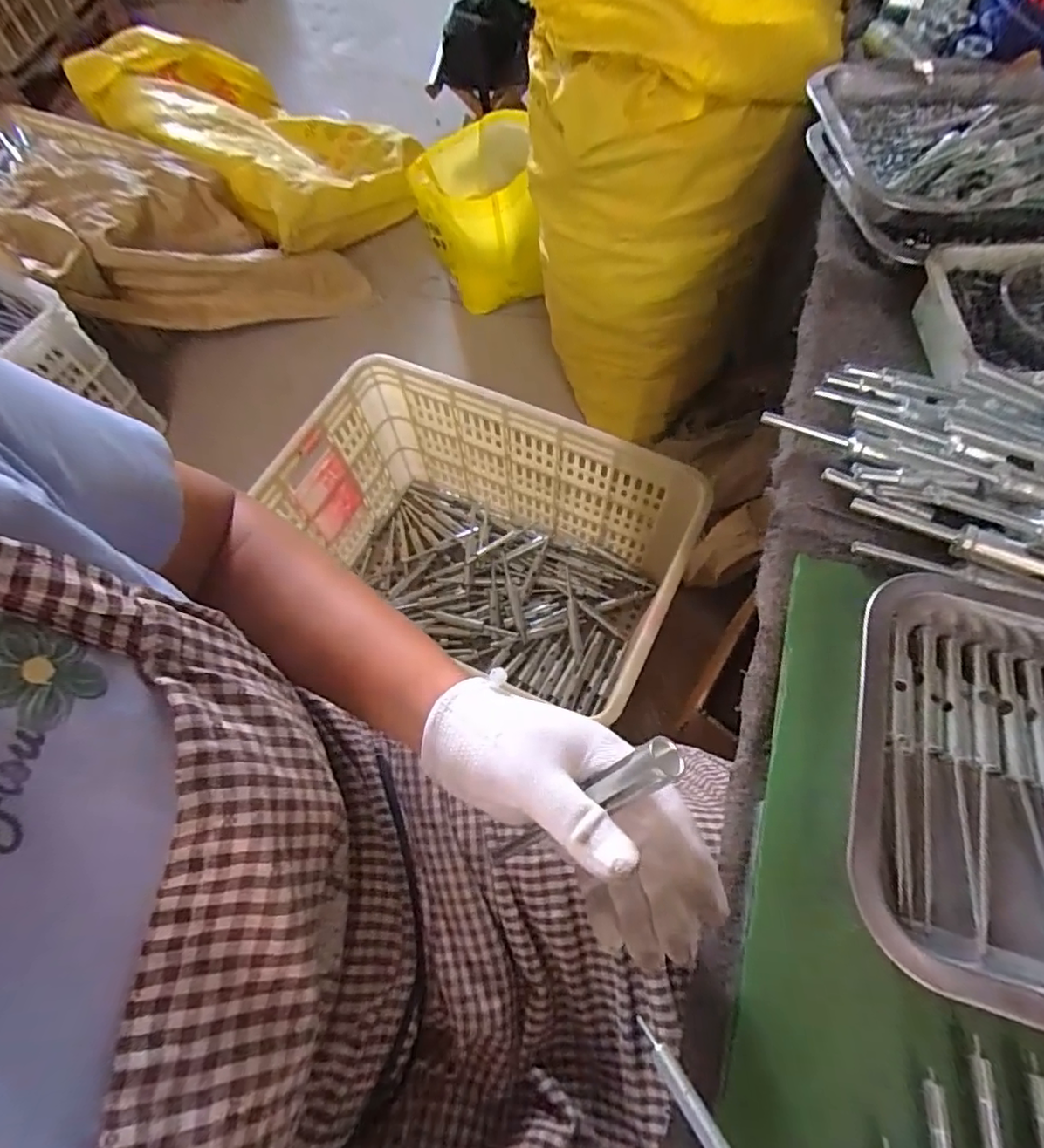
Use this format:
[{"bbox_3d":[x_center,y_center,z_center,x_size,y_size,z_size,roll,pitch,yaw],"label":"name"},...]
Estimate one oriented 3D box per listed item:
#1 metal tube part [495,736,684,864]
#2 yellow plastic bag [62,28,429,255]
[{"bbox_3d":[0.024,0.111,0.269,0.016,0.133,0.015,-6,58,-41],"label":"metal tube part"},{"bbox_3d":[-0.636,-1.029,1.349,0.833,0.183,0.423,35,71,17],"label":"yellow plastic bag"}]

